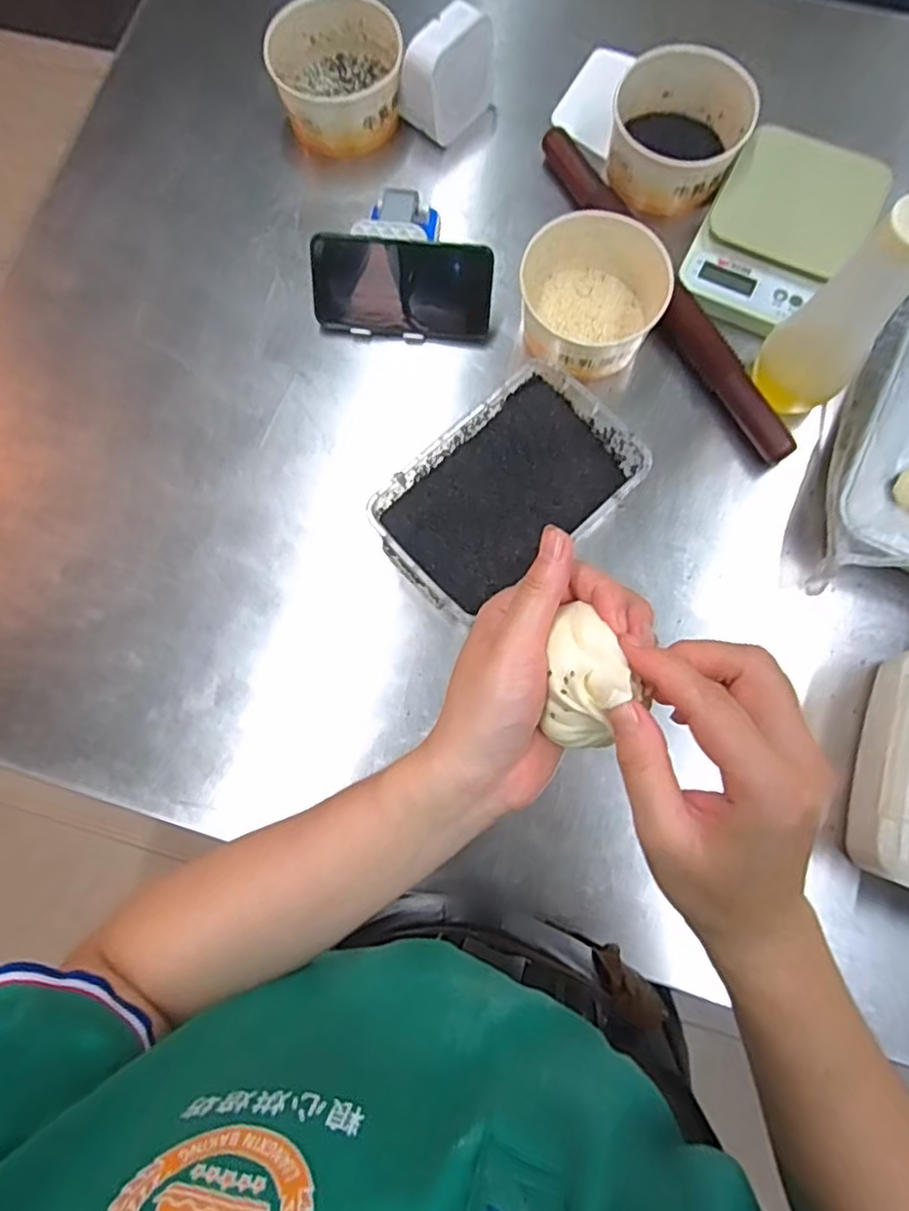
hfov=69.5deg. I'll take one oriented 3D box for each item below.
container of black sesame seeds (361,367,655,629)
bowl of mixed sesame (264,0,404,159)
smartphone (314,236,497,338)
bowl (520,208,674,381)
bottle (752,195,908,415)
[{"bbox_3d":[0.041,-0.088,0.557,0.213,0.066,0.138,-40,79,-7],"label":"container of black sesame seeds"},{"bbox_3d":[-0.118,-0.530,0.653,0.119,0.077,0.119,0,77,1],"label":"bowl of mixed sesame"},{"bbox_3d":[-0.048,-0.288,0.597,0.161,0.079,0.007,7,38,3],"label":"smartphone"},{"bbox_3d":[0.124,-0.281,0.600,0.129,0.069,0.149,15,78,5],"label":"bowl"},{"bbox_3d":[0.325,-0.246,0.498,0.102,0.239,0.073,-44,80,-8],"label":"bottle"}]

